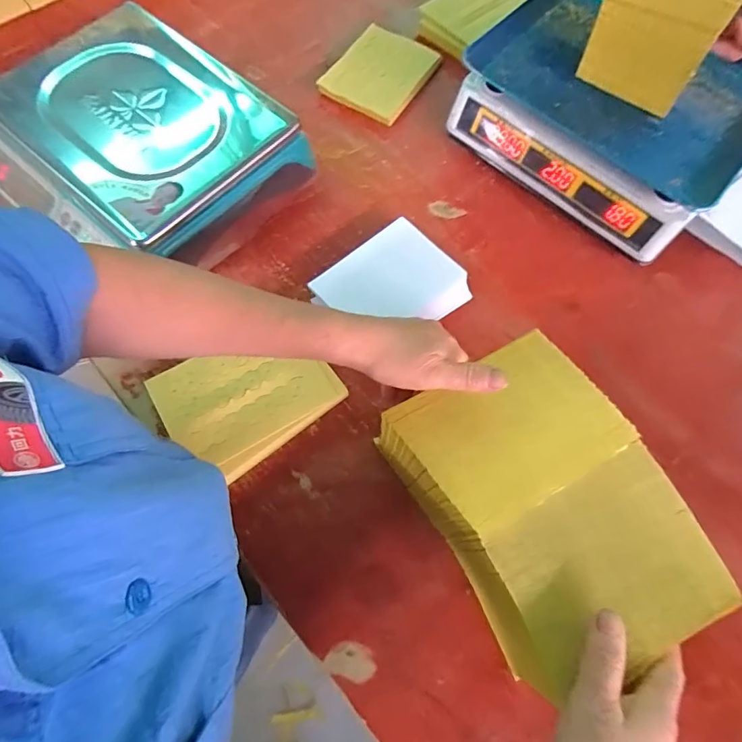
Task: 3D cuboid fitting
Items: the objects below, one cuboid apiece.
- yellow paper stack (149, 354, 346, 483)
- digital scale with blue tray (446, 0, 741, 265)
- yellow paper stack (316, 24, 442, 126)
[{"bbox_3d":[-0.128,0.025,0.476,0.163,0.033,0.127,-35,75,-14],"label":"yellow paper stack"},{"bbox_3d":[0.301,-0.328,0.590,0.336,0.108,0.249,41,73,12],"label":"digital scale with blue tray"},{"bbox_3d":[0.014,-0.445,0.670,0.121,0.019,0.164,30,71,8],"label":"yellow paper stack"}]

